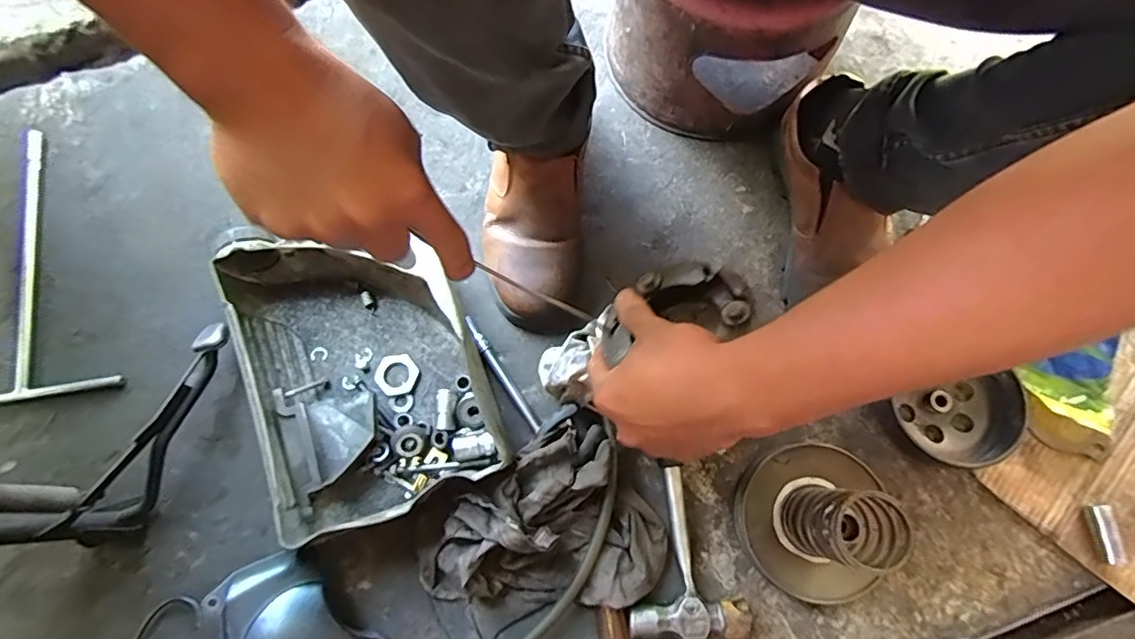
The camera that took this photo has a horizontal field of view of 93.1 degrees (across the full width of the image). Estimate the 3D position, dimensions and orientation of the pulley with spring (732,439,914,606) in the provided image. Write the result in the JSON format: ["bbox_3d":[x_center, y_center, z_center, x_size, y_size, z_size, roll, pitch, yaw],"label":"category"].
[{"bbox_3d":[0.218,0.177,0.456,0.119,0.123,0.126,6,76,2],"label":"pulley with spring"}]

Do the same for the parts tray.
[{"bbox_3d":[-0.198,0.045,0.517,0.224,0.074,0.285,-19,77,-4],"label":"parts tray"}]

